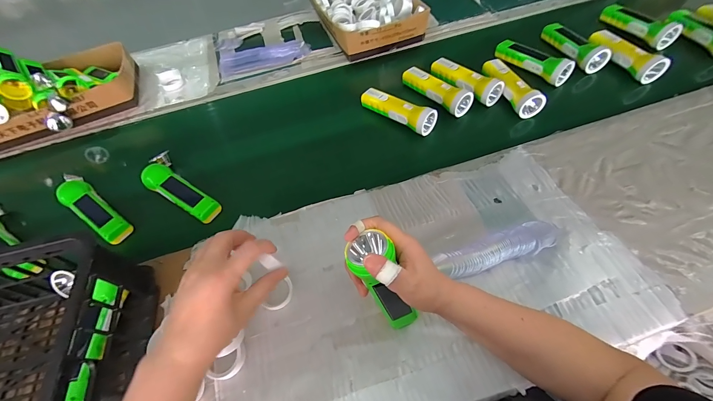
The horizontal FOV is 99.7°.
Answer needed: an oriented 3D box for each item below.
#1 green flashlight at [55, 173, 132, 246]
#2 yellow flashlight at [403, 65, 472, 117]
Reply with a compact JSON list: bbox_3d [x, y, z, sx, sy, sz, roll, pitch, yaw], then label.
[{"bbox_3d":[-0.483,0.010,0.544,0.187,0.037,0.051,30,64,20],"label":"green flashlight"},{"bbox_3d":[0.171,-0.238,0.635,0.054,0.054,0.161,-35,61,-17],"label":"yellow flashlight"}]

